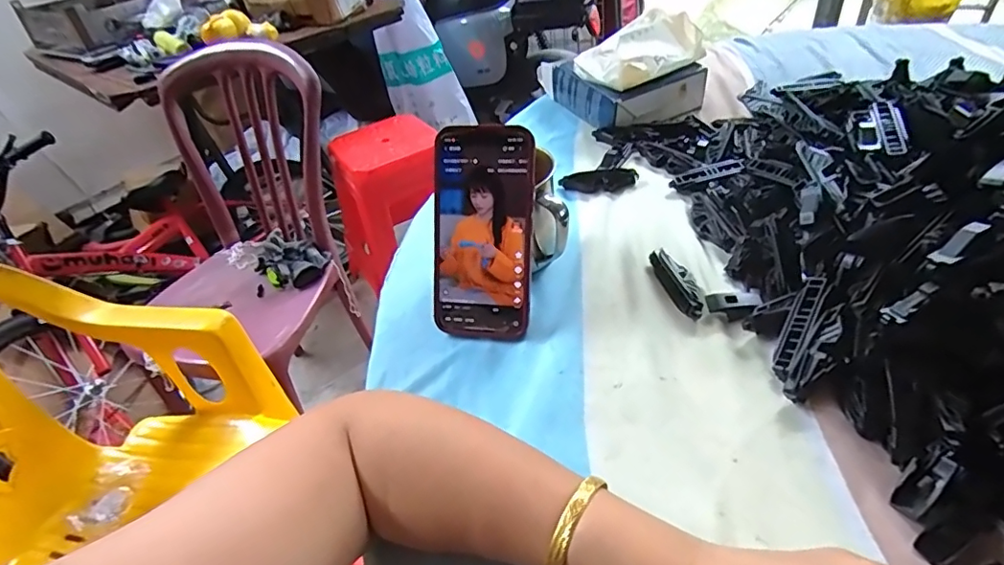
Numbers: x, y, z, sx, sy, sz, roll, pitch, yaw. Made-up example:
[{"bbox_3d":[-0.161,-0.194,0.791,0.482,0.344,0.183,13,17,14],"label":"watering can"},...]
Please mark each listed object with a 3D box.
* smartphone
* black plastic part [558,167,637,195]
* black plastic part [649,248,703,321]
[{"bbox_3d":[-0.016,-0.037,0.413,0.078,0.159,0.010,3,9,11],"label":"smartphone"},{"bbox_3d":[0.102,-0.107,0.565,0.079,0.018,0.019,-2,42,9],"label":"black plastic part"},{"bbox_3d":[0.146,0.001,0.436,0.024,0.014,0.076,-13,41,-3],"label":"black plastic part"}]

